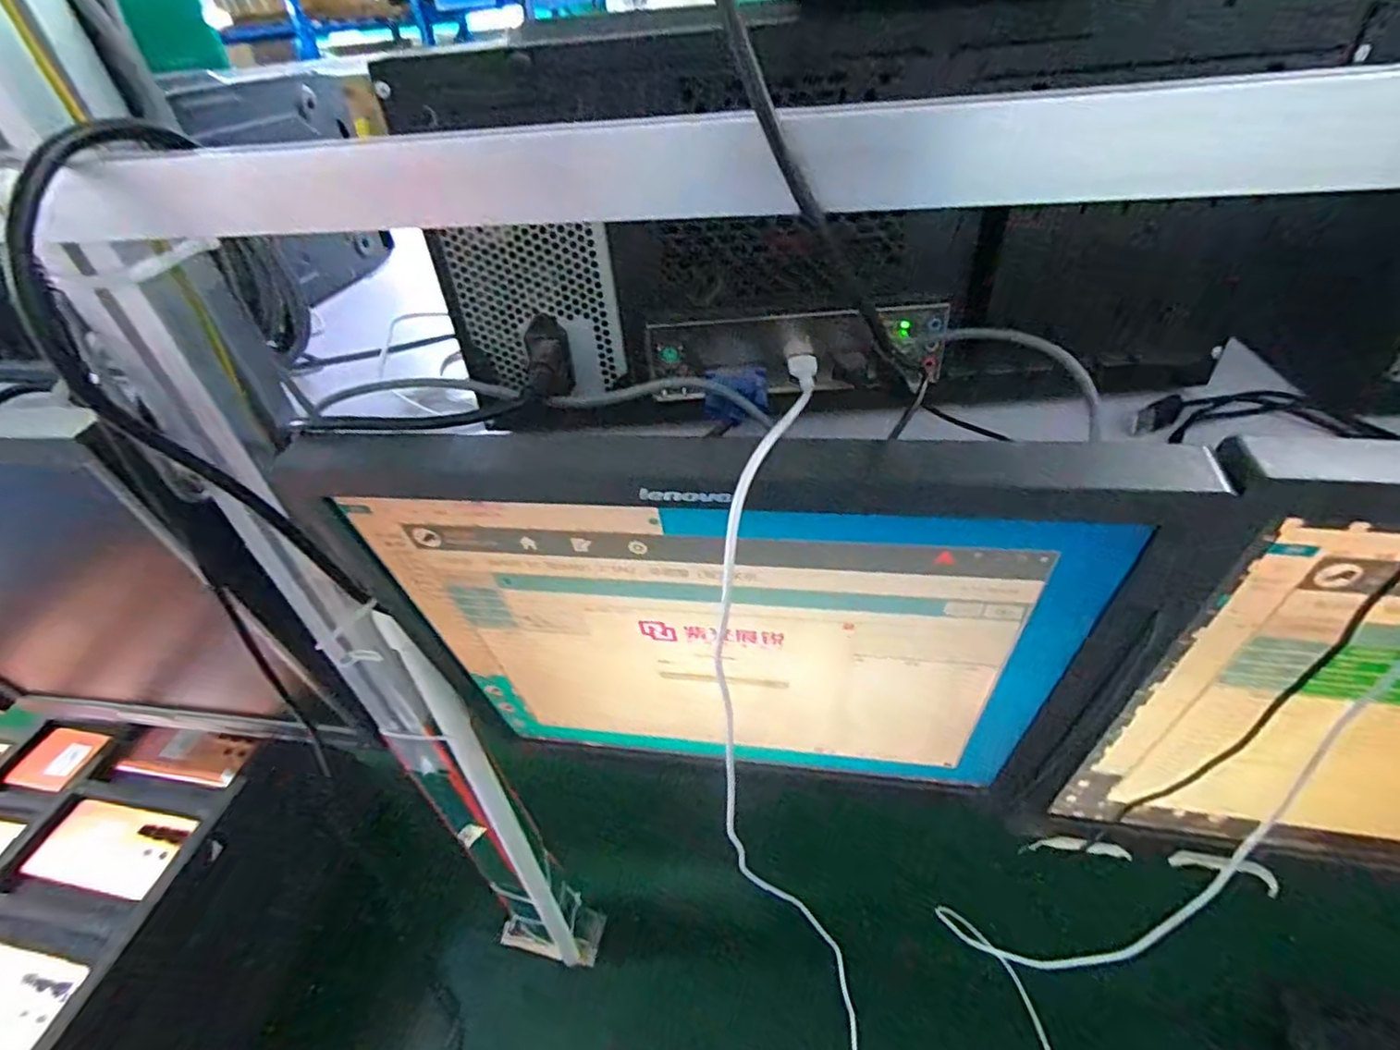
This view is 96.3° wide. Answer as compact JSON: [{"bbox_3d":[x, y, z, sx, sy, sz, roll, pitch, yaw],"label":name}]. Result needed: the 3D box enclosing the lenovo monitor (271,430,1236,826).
[{"bbox_3d":[0.011,0.078,0.349,0.379,0.305,0.058,4,41,13],"label":"lenovo monitor"}]

